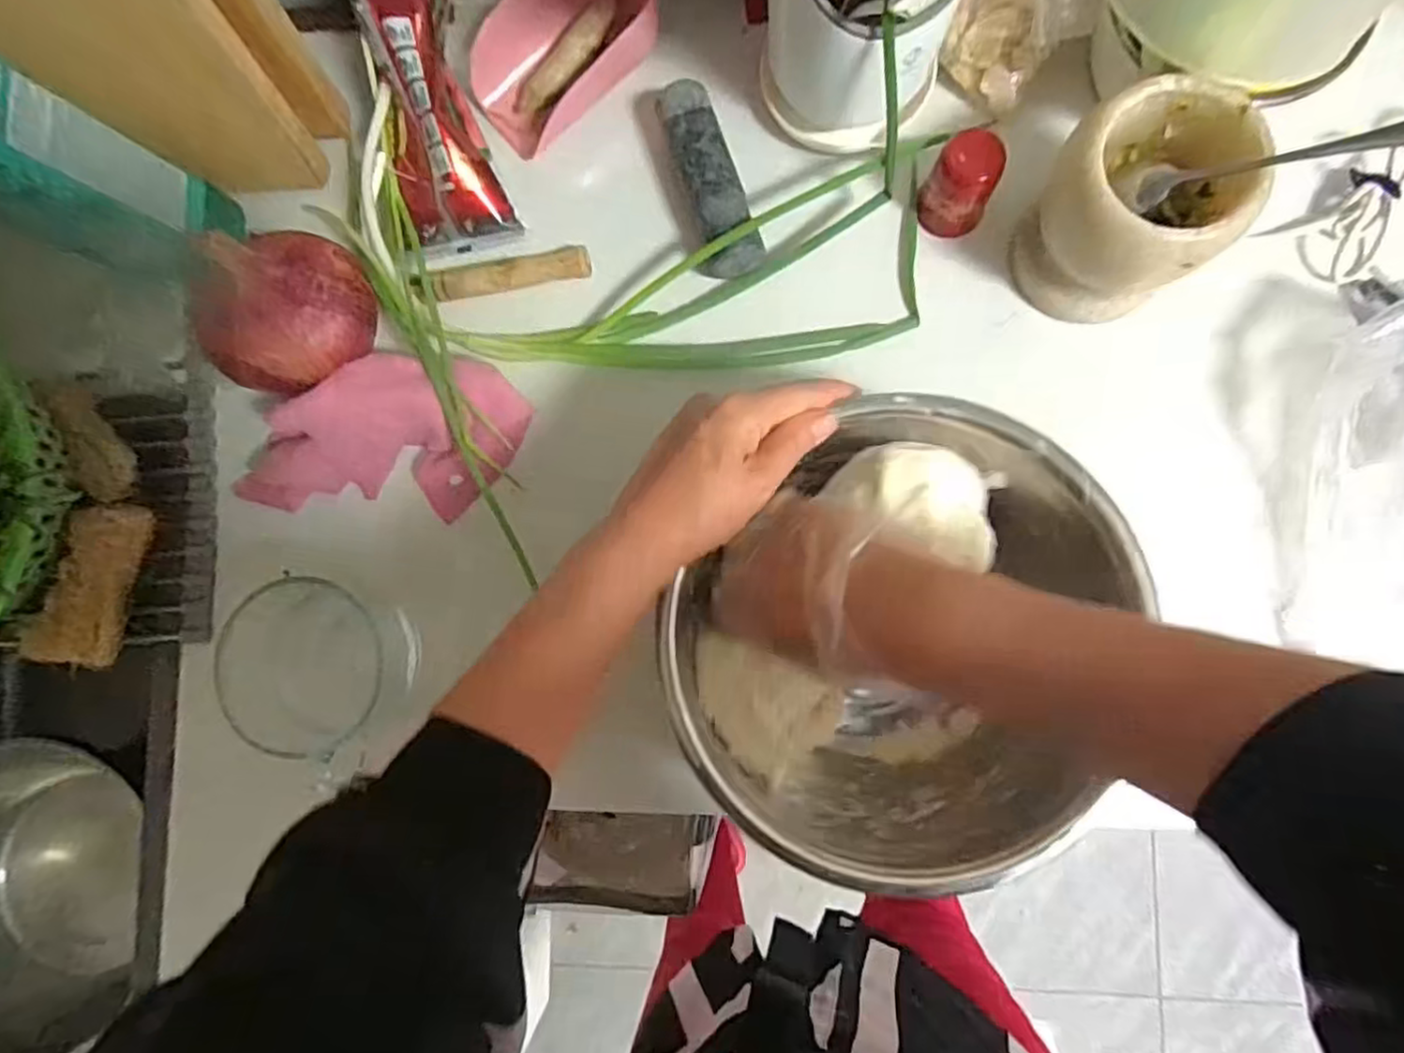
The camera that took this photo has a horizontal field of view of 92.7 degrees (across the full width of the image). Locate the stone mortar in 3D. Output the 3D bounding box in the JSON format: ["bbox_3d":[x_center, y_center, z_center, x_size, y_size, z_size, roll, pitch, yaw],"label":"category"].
[{"bbox_3d":[0.257,-0.186,0.406,0.091,0.105,0.093,-33,84,1],"label":"stone mortar"}]

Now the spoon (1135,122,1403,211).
[{"bbox_3d":[0.308,-0.192,0.351,0.134,0.022,0.022,1,85,32],"label":"spoon"}]

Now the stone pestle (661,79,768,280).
[{"bbox_3d":[0.004,-0.238,0.460,0.042,0.032,0.129,-19,84,3],"label":"stone pestle"}]

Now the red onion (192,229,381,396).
[{"bbox_3d":[-0.272,-0.140,0.443,0.083,0.086,0.108,34,89,6],"label":"red onion"}]

